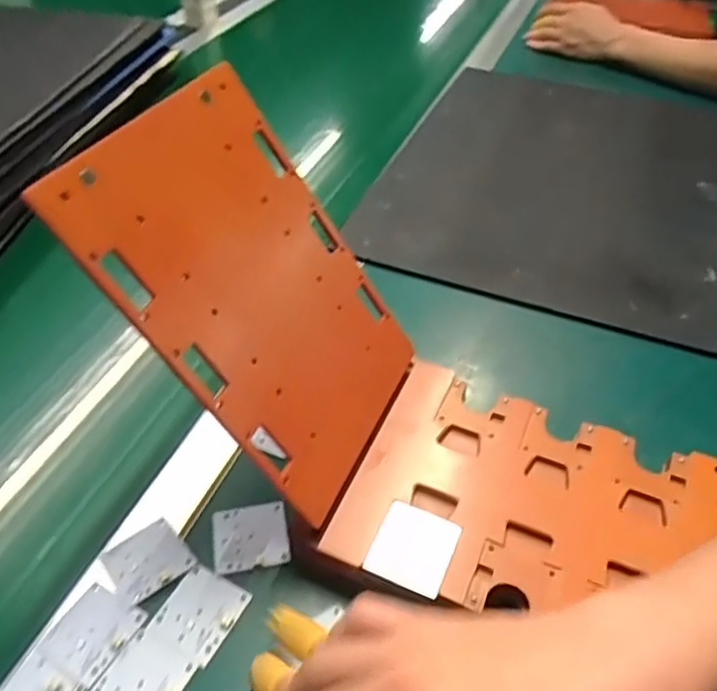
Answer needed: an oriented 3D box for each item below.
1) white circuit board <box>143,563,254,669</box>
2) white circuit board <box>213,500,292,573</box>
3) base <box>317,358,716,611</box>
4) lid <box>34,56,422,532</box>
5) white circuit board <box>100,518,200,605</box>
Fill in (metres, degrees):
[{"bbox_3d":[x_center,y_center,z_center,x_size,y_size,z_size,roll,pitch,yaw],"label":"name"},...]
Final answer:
[{"bbox_3d":[-0.097,0.162,0.385,0.045,0.004,0.049,20,47,19],"label":"white circuit board"},{"bbox_3d":[-0.071,0.125,0.419,0.049,0.007,0.044,-6,44,-7],"label":"white circuit board"},{"bbox_3d":[0.117,0.110,0.406,0.236,0.032,0.161,18,47,17],"label":"base"},{"bbox_3d":[-0.053,-0.030,0.371,0.007,0.228,0.153,-13,33,41],"label":"lid"},{"bbox_3d":[-0.133,0.136,0.405,0.046,0.004,0.044,-30,52,-28],"label":"white circuit board"}]

